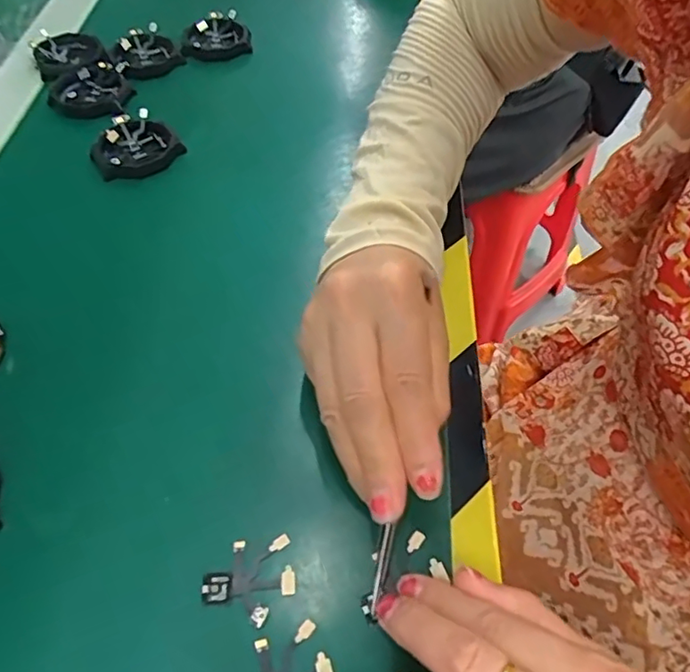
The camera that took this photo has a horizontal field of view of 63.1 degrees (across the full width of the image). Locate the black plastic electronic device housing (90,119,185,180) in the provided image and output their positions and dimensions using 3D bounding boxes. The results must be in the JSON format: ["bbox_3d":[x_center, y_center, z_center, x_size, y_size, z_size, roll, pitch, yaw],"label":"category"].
[{"bbox_3d":[-0.133,-0.119,0.357,0.051,0.012,0.043,-27,59,-18],"label":"black plastic electronic device housing"}]

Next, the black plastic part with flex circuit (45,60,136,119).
[{"bbox_3d":[-0.176,-0.168,0.386,0.053,0.014,0.049,-23,57,-16],"label":"black plastic part with flex circuit"}]

